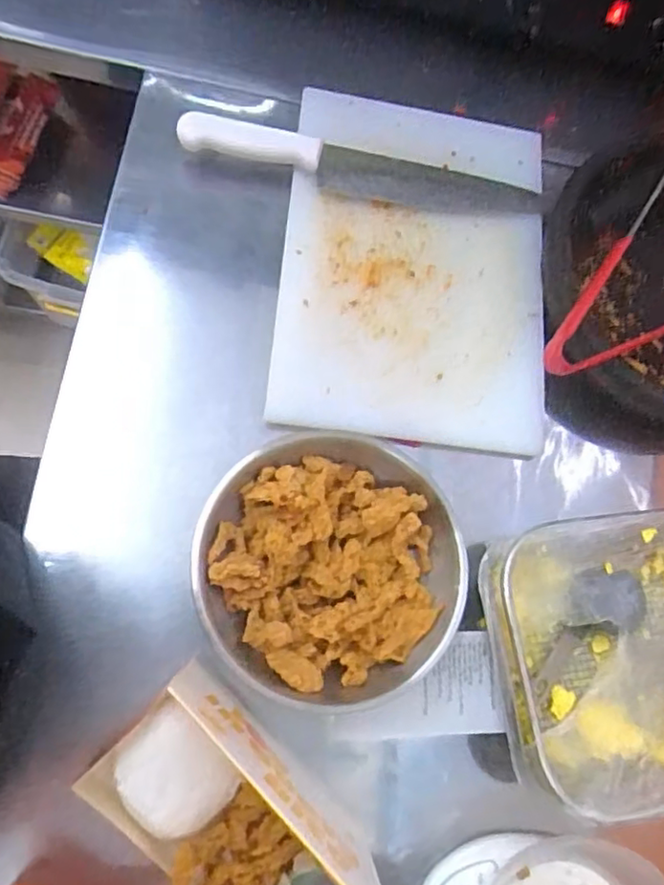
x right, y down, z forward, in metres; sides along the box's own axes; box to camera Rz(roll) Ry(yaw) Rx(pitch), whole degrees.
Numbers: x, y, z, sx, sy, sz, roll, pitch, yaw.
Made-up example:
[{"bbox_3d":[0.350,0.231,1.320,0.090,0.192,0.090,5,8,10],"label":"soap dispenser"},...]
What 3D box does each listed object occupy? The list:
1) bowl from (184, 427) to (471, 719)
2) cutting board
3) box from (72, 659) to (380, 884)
[{"bbox_3d":[0.001,0.095,0.485,0.199,0.067,0.188,2,75,-9],"label":"bowl"},{"bbox_3d":[0.080,-0.169,0.602,0.247,0.019,0.342,7,77,-6],"label":"cutting board"},{"bbox_3d":[-0.064,0.246,0.403,0.180,0.151,0.117,45,73,4],"label":"box"}]

